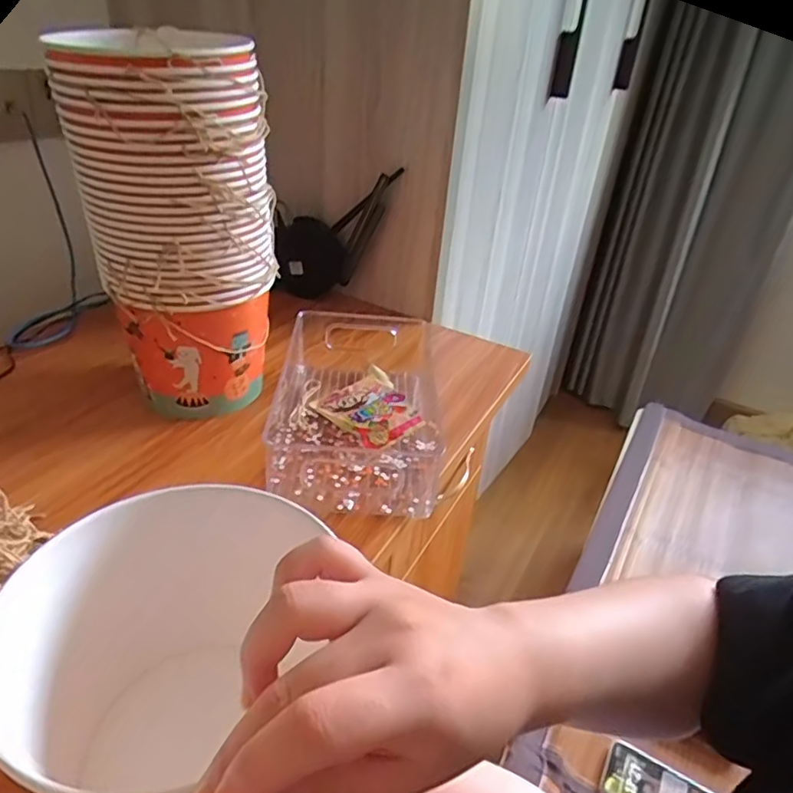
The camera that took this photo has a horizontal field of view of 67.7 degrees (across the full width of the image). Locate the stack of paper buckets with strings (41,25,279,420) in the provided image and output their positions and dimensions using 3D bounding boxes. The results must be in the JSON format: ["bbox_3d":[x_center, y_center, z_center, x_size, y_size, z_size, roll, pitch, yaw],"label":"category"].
[{"bbox_3d":[-0.204,-0.152,0.574,0.167,0.335,0.163,-3,34,-13],"label":"stack of paper buckets with strings"}]

